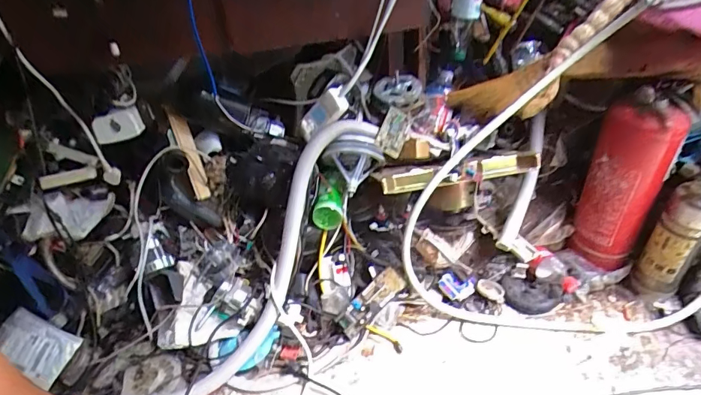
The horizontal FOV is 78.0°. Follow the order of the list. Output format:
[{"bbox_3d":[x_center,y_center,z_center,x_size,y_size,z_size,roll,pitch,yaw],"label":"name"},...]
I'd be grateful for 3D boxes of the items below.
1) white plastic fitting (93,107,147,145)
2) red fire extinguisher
[{"bbox_3d":[-0.470,-0.142,0.876,0.095,0.063,0.038,-16,38,-14],"label":"white plastic fitting"},{"bbox_3d":[0.594,-0.031,0.943,0.140,0.392,0.114,18,43,29],"label":"red fire extinguisher"}]

